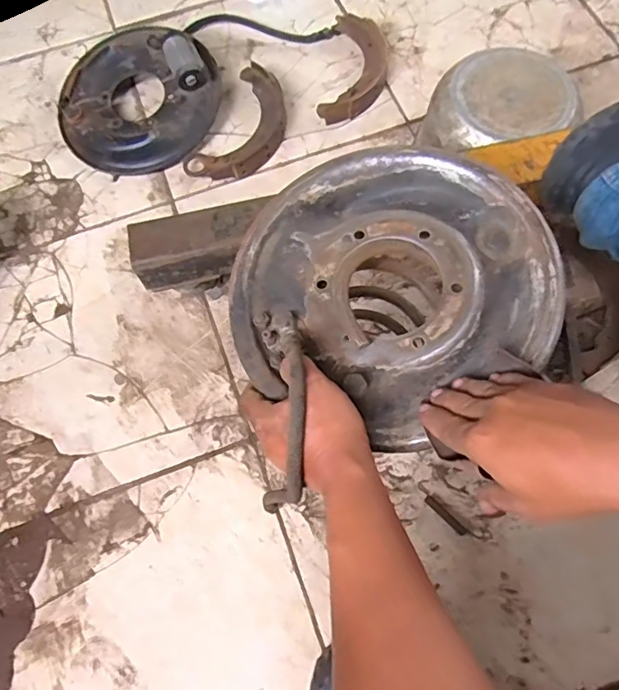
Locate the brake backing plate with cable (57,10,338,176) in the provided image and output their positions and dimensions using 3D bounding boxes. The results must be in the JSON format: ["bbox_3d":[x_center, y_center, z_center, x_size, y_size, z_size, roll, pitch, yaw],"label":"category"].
[{"bbox_3d":[-0.206,-0.468,0.909,0.262,0.086,0.459,43,77,14],"label":"brake backing plate with cable"}]

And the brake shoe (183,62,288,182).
[{"bbox_3d":[-0.102,-0.351,0.890,0.120,0.030,0.225,24,73,9],"label":"brake shoe"}]

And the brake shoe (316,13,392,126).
[{"bbox_3d":[0.083,-0.468,0.929,0.102,0.036,0.229,10,72,5],"label":"brake shoe"}]

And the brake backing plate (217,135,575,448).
[{"bbox_3d":[0.062,-0.053,0.460,0.258,0.051,0.243,0,71,1],"label":"brake backing plate"}]

